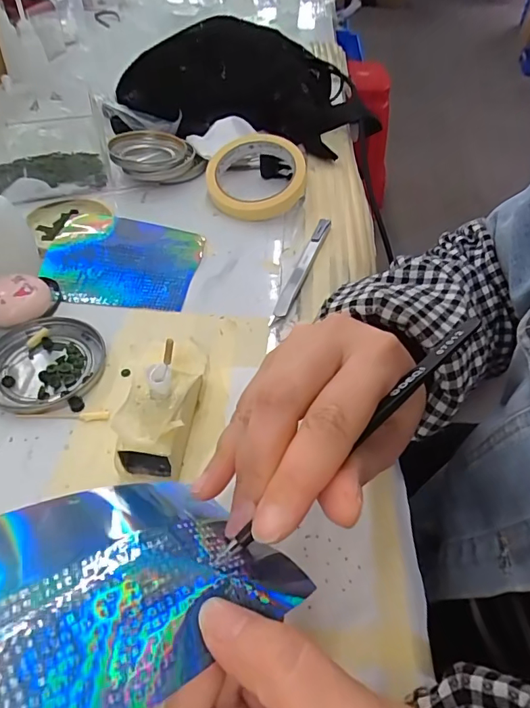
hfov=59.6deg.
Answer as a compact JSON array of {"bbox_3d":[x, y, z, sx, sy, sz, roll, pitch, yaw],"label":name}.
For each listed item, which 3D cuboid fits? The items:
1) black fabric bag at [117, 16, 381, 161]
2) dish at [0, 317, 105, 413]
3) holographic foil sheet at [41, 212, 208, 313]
[{"bbox_3d":[-0.030,-0.320,0.557,0.249,0.094,0.227,-17,51,-16],"label":"black fabric bag"},{"bbox_3d":[-0.150,0.006,0.314,0.078,0.008,0.075,1,49,-1],"label":"dish"},{"bbox_3d":[-0.123,-0.081,0.393,0.126,0.010,0.104,8,49,5],"label":"holographic foil sheet"}]

